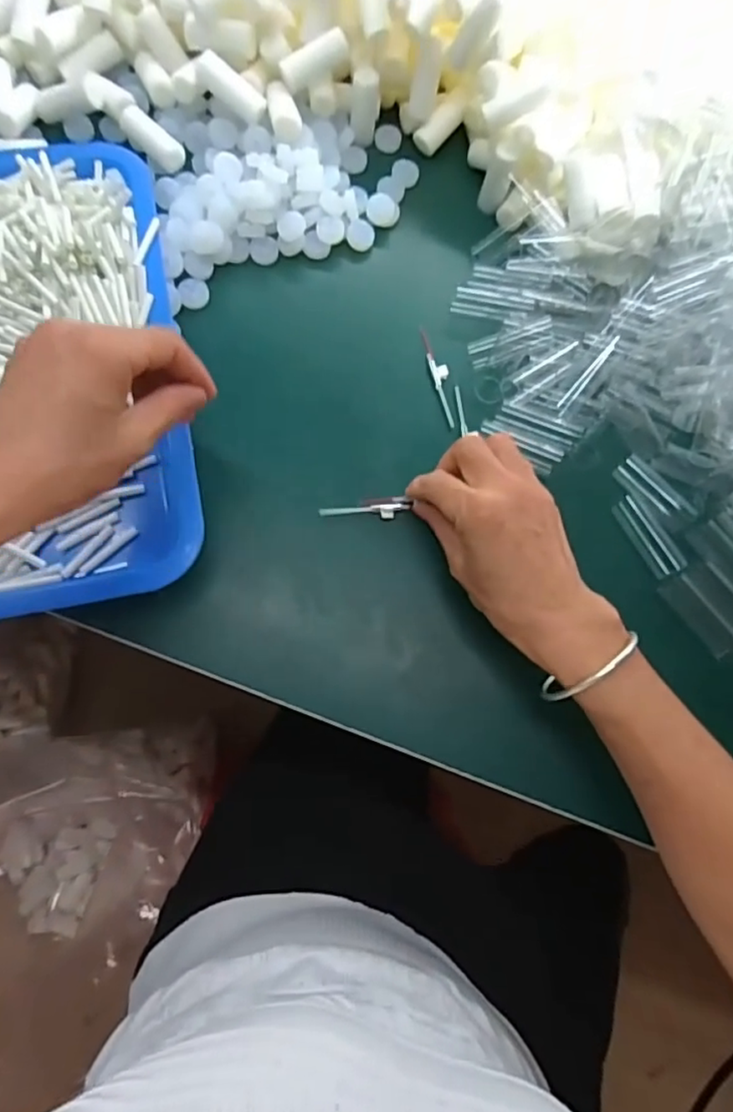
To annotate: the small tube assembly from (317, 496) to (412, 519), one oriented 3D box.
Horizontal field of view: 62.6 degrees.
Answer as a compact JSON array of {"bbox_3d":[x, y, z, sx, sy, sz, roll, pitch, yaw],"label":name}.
[{"bbox_3d":[-0.002,-0.031,0.401,0.057,0.005,0.015,-5,82,-3],"label":"small tube assembly"}]

